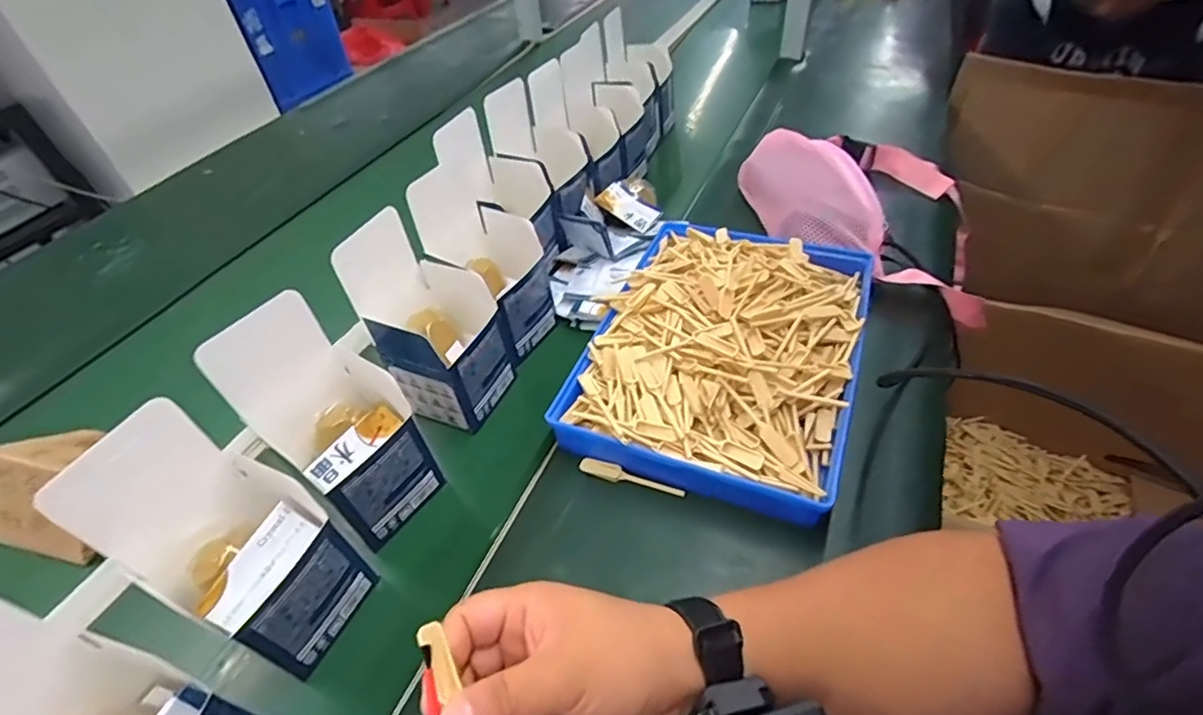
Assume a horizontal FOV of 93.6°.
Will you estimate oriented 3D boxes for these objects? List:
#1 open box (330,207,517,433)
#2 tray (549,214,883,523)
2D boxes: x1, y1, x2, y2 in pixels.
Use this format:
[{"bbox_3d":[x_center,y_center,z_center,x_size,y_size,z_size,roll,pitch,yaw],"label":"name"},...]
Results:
[{"bbox_3d":[-0.150,-0.031,0.503,0.106,0.167,0.100,14,48,21],"label":"open box"},{"bbox_3d":[0.118,-0.027,0.533,0.230,0.056,0.309,14,47,21],"label":"tray"}]

